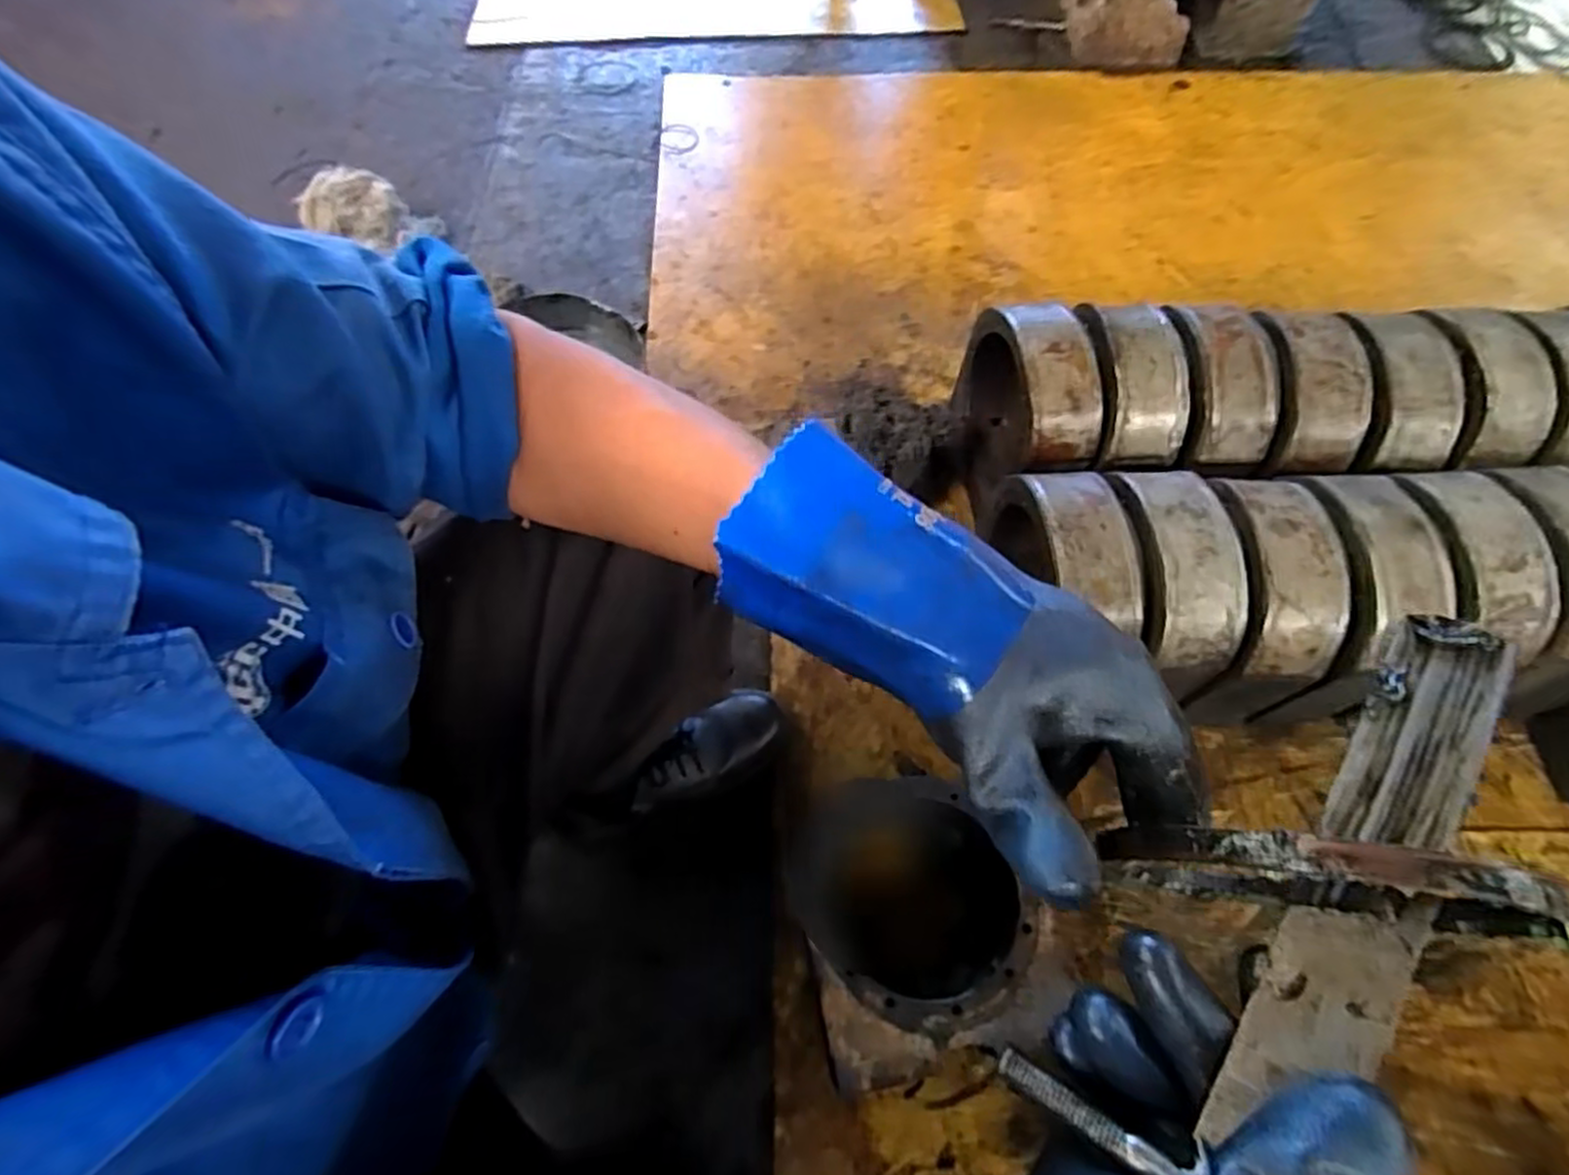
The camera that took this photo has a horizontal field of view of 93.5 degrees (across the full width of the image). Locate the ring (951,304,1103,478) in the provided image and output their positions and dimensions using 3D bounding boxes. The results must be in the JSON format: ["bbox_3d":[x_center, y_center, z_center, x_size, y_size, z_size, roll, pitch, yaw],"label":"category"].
[{"bbox_3d":[0.284,-0.217,0.886,0.107,0.187,0.212,-3,63,-4],"label":"ring"}]

